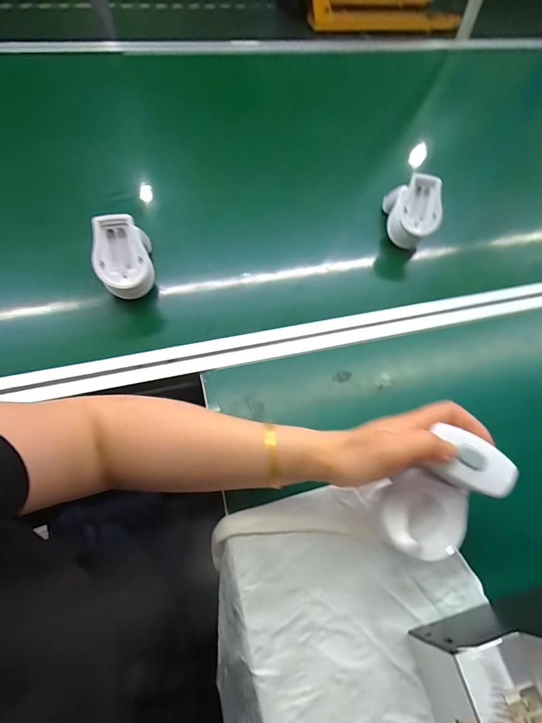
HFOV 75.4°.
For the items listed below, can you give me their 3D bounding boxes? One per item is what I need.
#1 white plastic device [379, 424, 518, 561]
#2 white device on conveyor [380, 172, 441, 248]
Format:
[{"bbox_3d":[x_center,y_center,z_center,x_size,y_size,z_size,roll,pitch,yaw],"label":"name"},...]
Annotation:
[{"bbox_3d":[0.145,0.111,0.293,0.065,0.106,0.051,42,25,20],"label":"white plastic device"},{"bbox_3d":[0.222,-0.240,0.550,0.084,0.080,0.091,16,53,10],"label":"white device on conveyor"}]

